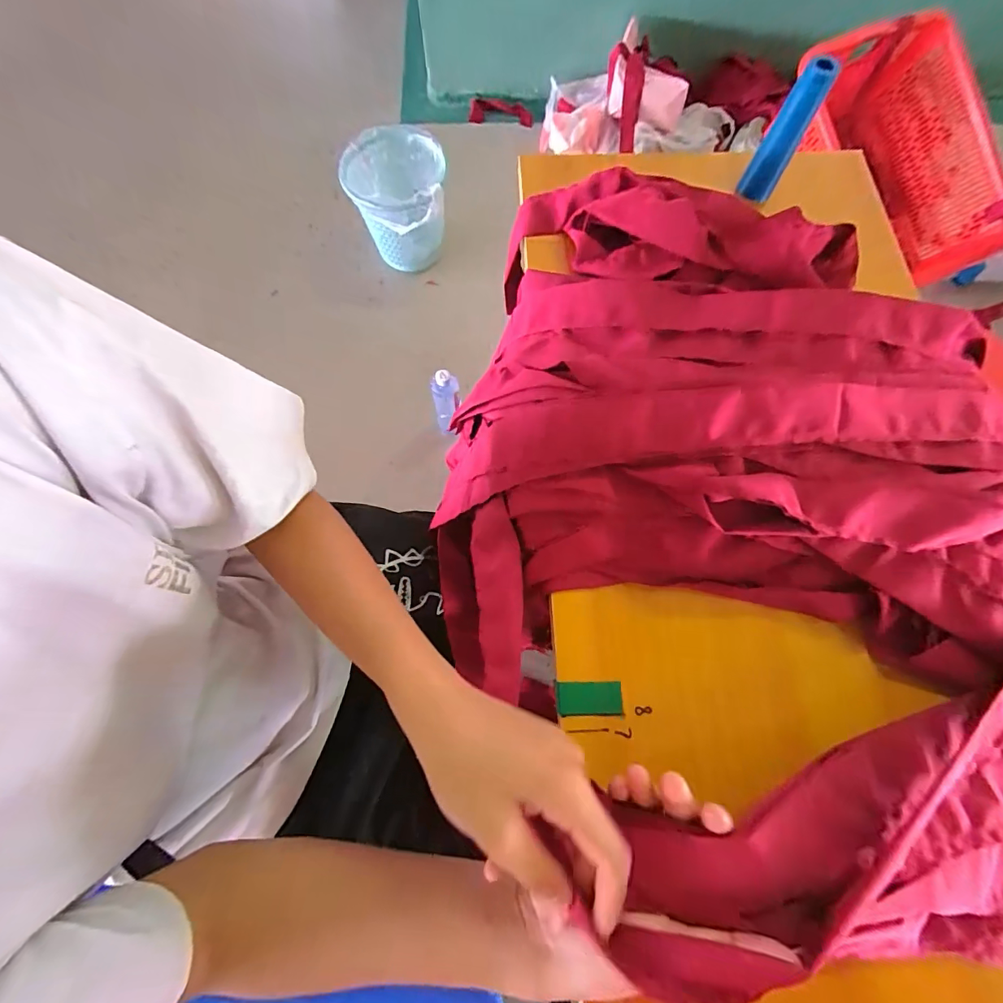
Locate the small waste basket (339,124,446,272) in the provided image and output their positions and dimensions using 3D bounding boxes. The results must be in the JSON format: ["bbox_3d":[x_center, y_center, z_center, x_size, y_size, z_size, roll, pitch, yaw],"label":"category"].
[{"bbox_3d":[-0.275,-0.797,1.260,0.251,0.274,0.272,1,72,0],"label":"small waste basket"}]

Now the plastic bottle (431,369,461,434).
[{"bbox_3d":[-0.127,-0.232,1.078,0.063,0.198,0.054,-7,73,-3],"label":"plastic bottle"}]

